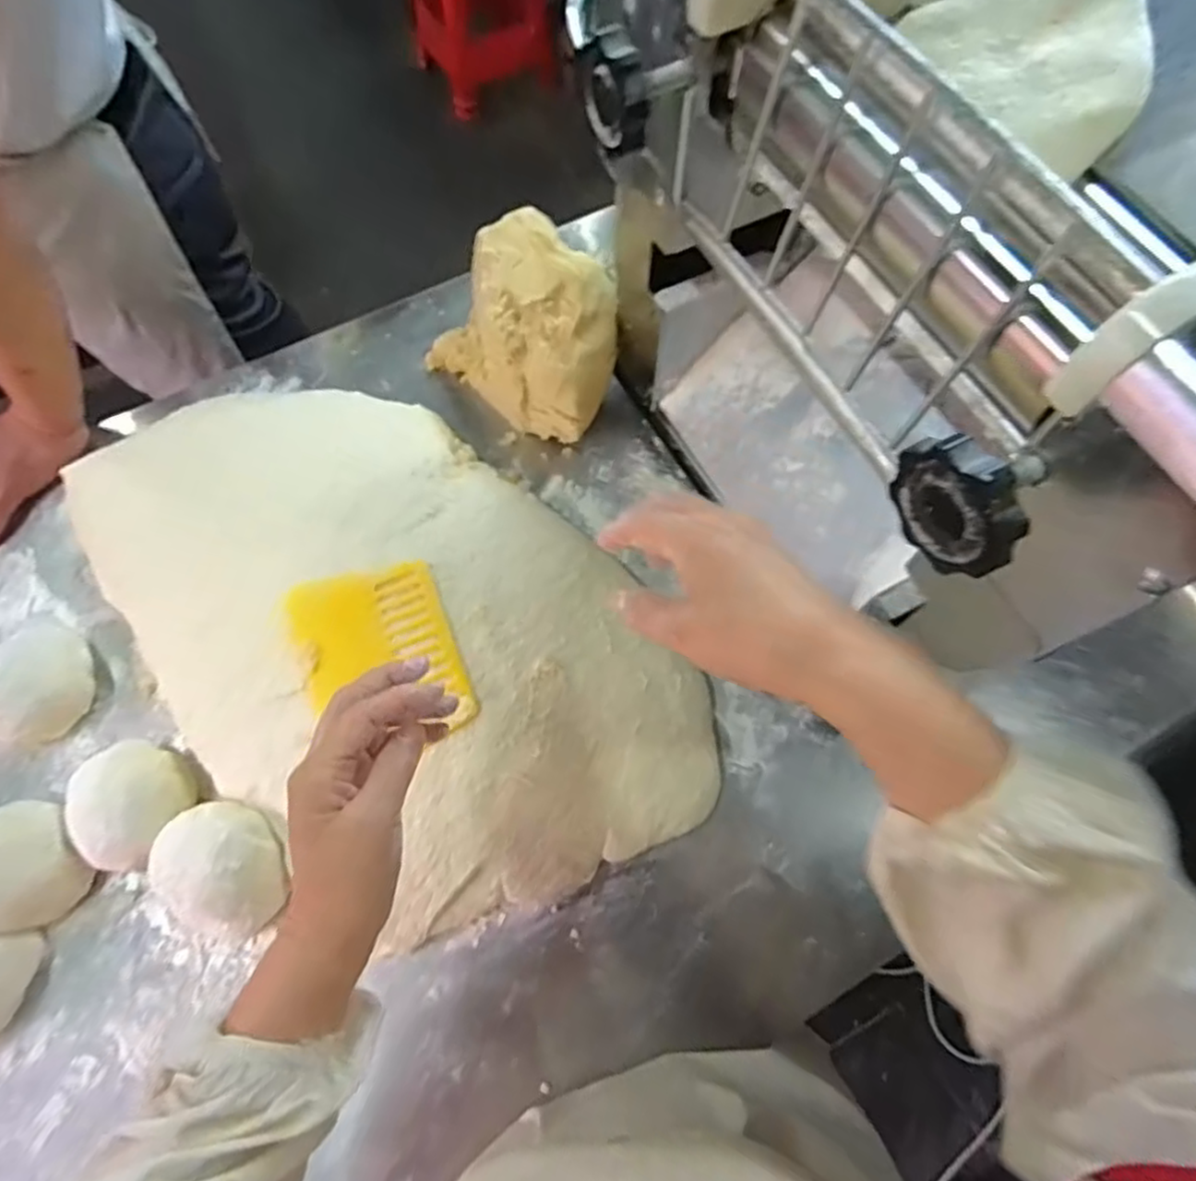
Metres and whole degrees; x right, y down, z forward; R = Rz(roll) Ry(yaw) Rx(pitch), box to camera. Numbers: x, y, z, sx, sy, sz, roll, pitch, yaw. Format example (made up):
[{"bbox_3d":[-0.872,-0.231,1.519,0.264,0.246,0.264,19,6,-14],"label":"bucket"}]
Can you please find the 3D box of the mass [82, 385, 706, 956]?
[{"bbox_3d":[-0.190,0.013,0.581,0.599,0.072,0.343,40,73,15],"label":"mass"}]

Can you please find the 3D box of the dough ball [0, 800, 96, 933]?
[{"bbox_3d":[-0.445,0.210,0.523,0.077,0.055,0.090,1,68,0],"label":"dough ball"}]

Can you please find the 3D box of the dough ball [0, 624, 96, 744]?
[{"bbox_3d":[-0.493,0.075,0.585,0.094,0.055,0.100,0,68,0],"label":"dough ball"}]

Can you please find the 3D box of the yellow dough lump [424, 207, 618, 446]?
[{"bbox_3d":[-0.062,-0.256,0.670,0.192,0.133,0.129,39,73,14],"label":"yellow dough lump"}]

